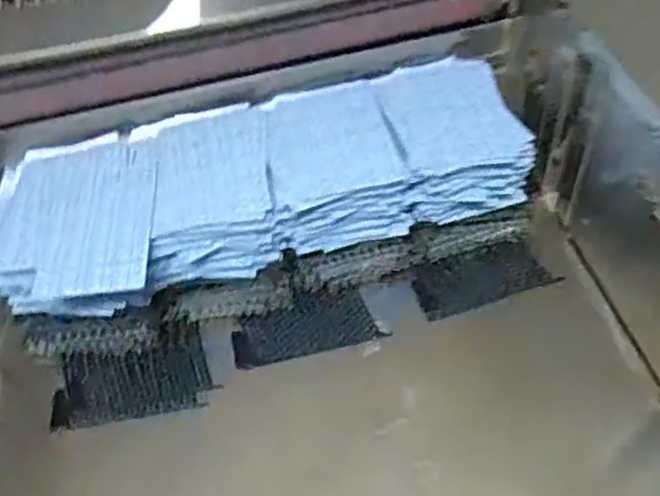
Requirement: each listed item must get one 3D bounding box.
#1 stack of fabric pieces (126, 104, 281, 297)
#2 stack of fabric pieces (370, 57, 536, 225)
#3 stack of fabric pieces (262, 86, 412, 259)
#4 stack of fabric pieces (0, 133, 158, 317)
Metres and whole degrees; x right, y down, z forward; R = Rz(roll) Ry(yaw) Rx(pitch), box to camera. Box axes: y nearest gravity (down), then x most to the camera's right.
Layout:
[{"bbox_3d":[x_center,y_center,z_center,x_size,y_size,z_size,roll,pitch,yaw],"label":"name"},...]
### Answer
[{"bbox_3d":[-0.143,-0.067,0.786,0.159,0.080,0.200,-11,53,-4],"label":"stack of fabric pieces"},{"bbox_3d":[0.140,-0.137,0.806,0.142,0.090,0.187,-11,53,-4],"label":"stack of fabric pieces"},{"bbox_3d":[-0.001,-0.099,0.794,0.144,0.084,0.179,-14,53,-6],"label":"stack of fabric pieces"},{"bbox_3d":[-0.289,-0.017,0.764,0.200,0.075,0.223,-6,52,0],"label":"stack of fabric pieces"}]

